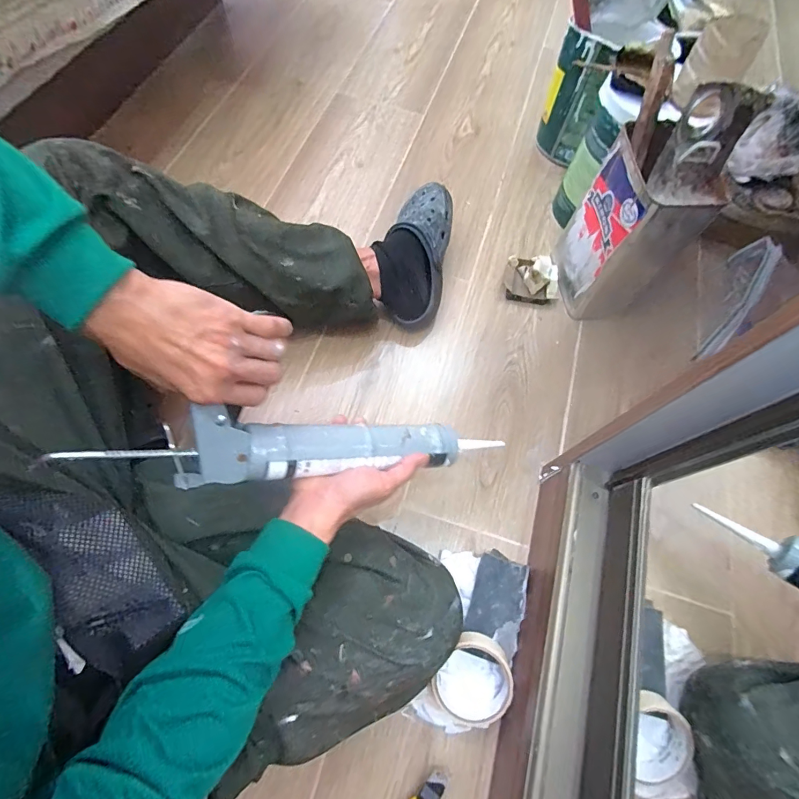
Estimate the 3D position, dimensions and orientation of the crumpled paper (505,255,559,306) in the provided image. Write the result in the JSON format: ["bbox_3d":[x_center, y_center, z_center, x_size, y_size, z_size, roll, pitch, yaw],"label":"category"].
[{"bbox_3d":[0.231,-0.216,0.731,0.096,0.033,0.091,3,67,-4],"label":"crumpled paper"}]

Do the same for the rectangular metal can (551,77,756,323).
[{"bbox_3d":[0.343,-0.270,0.613,0.115,0.304,0.149,-7,68,-8],"label":"rectangular metal can"}]

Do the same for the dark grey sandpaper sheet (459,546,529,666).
[{"bbox_3d":[0.119,0.252,0.512,0.064,0.011,0.118,18,66,2],"label":"dark grey sandpaper sheet"}]

